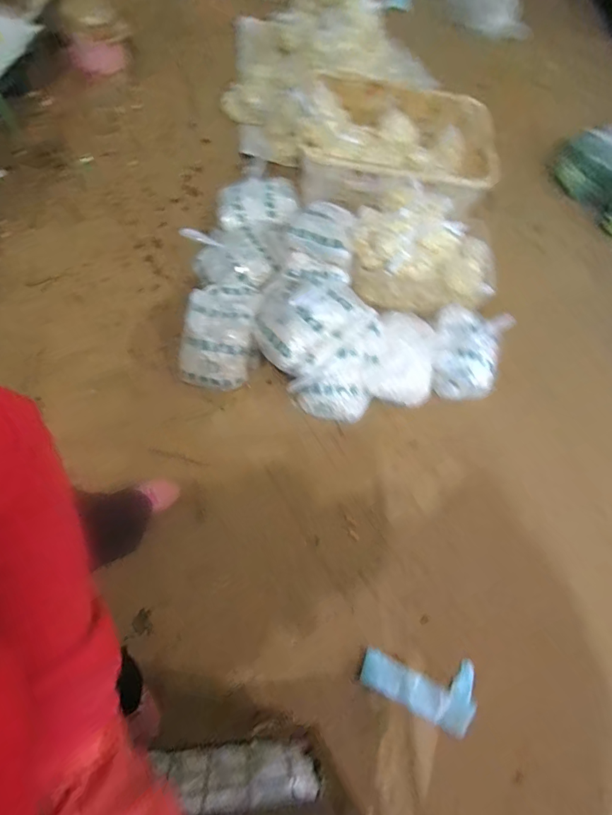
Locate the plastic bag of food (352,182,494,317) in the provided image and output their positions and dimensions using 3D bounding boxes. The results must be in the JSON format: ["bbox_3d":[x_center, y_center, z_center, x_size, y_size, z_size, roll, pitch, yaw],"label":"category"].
[{"bbox_3d":[0.383,-0.531,1.418,0.465,0.205,0.354,13,66,-3],"label":"plastic bag of food"}]

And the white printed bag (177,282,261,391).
[{"bbox_3d":[-0.273,-0.238,1.324,0.247,0.147,0.334,1,67,-8],"label":"white printed bag"}]

